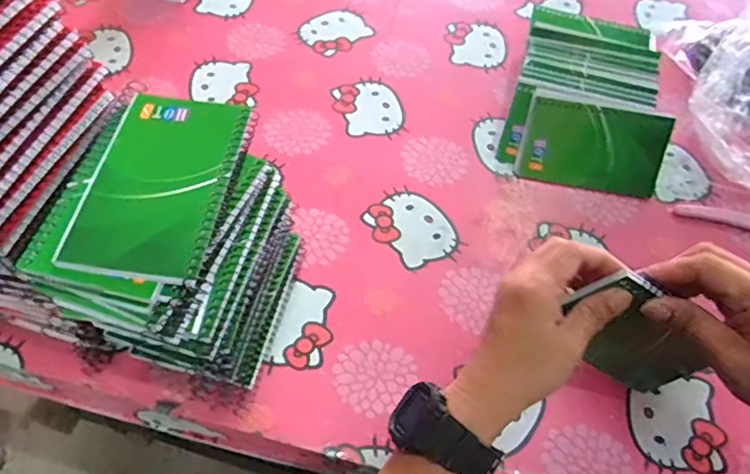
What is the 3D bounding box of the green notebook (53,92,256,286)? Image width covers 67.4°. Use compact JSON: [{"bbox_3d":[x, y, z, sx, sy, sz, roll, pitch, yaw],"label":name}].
[{"bbox_3d":[-0.129,-0.036,0.346,0.082,0.008,0.132,9,58,3],"label":"green notebook"}]

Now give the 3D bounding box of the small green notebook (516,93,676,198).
[{"bbox_3d":[0.215,-0.088,0.552,0.131,0.081,0.008,11,21,4],"label":"small green notebook"}]

